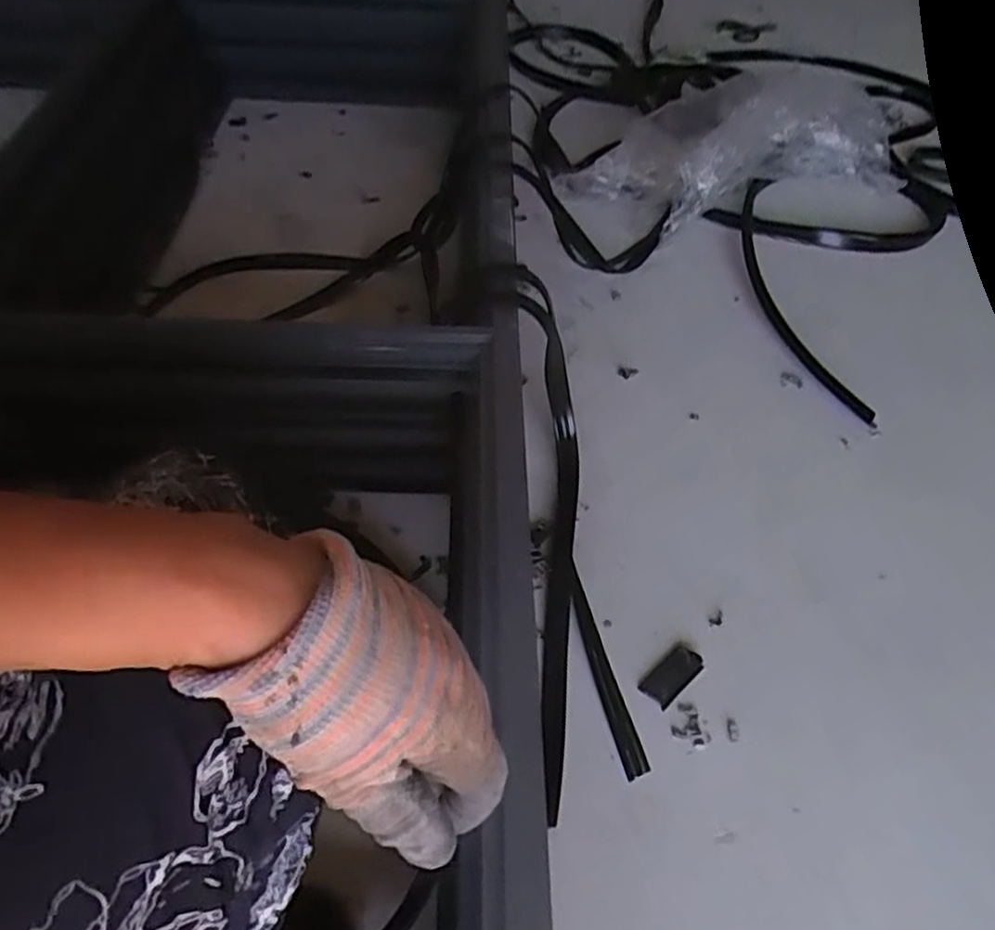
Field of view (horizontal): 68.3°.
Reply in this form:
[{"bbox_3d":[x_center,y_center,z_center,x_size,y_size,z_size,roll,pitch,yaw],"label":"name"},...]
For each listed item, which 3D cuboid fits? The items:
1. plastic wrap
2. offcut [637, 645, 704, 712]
[{"bbox_3d":[0.429,-0.537,1.241,0.571,0.156,0.203,-18,54,-18],"label":"plastic wrap"},{"bbox_3d":[0.170,0.203,0.707,0.067,0.007,0.032,-34,60,-28],"label":"offcut"}]

